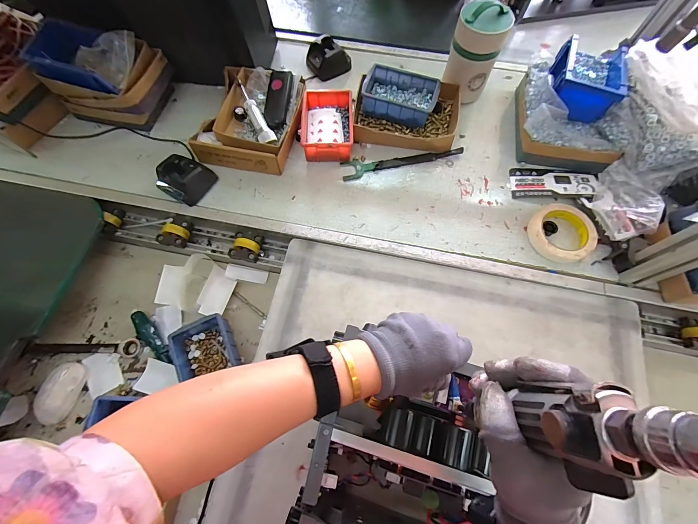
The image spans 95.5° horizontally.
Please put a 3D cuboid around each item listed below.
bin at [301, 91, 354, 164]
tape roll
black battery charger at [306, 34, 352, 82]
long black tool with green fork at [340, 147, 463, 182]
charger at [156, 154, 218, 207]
[{"bbox_3d":[-0.043,-0.278,0.640,0.098,0.051,0.159,-1,69,0],"label":"bin"},{"bbox_3d":[0.372,-0.050,0.553,0.103,0.033,0.104,0,69,0],"label":"tape roll"},{"bbox_3d":[-0.050,-0.462,0.720,0.089,0.043,0.084,-30,72,-11],"label":"black battery charger"},{"bbox_3d":[0.105,-0.201,0.628,0.238,0.011,0.039,-11,69,-4],"label":"long black tool with green fork"},{"bbox_3d":[-0.303,-0.154,0.589,0.075,0.049,0.082,31,72,12],"label":"charger"}]

